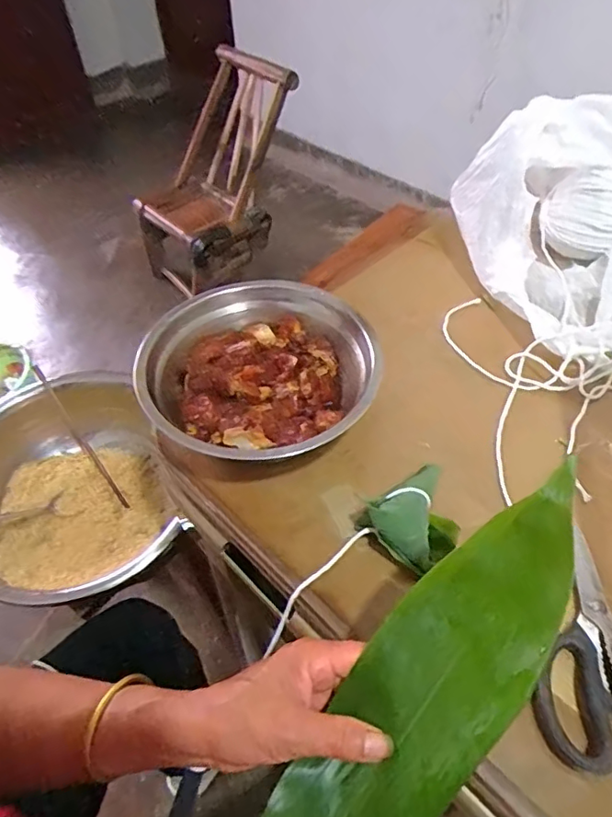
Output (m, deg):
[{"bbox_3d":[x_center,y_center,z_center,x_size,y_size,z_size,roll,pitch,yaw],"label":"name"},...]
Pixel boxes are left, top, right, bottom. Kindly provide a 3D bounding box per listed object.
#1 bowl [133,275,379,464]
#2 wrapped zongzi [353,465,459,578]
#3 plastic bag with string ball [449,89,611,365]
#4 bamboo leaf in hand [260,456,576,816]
[{"bbox_3d":[-0.043,-0.033,0.496,0.202,0.058,0.216,-1,50,2],"label":"bowl"},{"bbox_3d":[0.087,0.081,0.416,0.074,0.037,0.067,-29,54,-20],"label":"wrapped zongzi"},{"bbox_3d":[0.306,-0.209,0.581,0.232,0.164,0.259,-22,52,-15],"label":"plastic bag with string ball"},{"bbox_3d":[0.061,0.164,0.296,0.078,0.032,0.284,34,89,27],"label":"bamboo leaf in hand"}]

